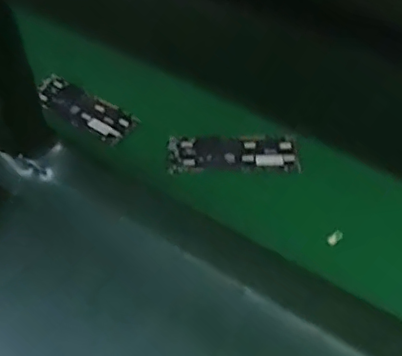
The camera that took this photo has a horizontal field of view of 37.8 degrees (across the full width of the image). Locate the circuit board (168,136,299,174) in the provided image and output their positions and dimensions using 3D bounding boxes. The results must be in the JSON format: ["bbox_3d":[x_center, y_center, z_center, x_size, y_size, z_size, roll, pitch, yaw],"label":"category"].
[{"bbox_3d":[0.030,-0.024,0.558,0.120,0.013,0.043,-3,50,-1],"label":"circuit board"}]

